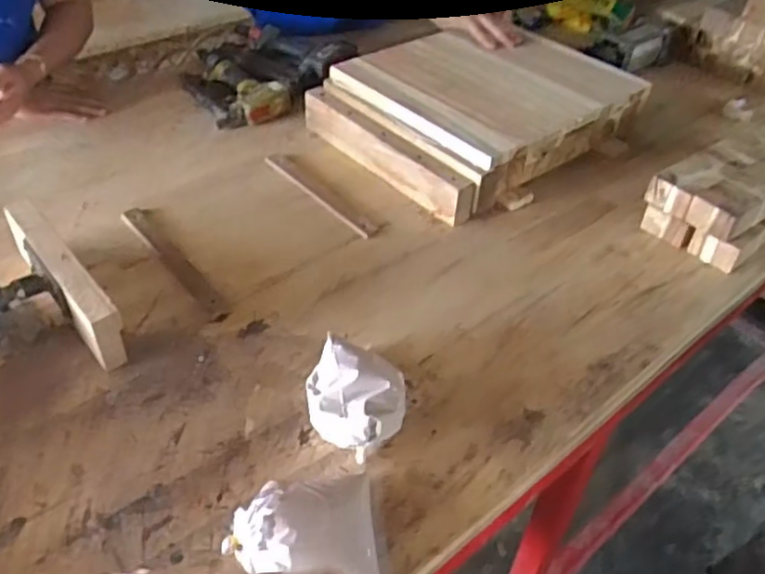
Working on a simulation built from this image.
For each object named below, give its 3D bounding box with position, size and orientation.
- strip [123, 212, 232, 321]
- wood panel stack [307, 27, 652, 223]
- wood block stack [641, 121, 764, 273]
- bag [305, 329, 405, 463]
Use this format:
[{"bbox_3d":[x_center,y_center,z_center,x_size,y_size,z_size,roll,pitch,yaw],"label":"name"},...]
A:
[{"bbox_3d":[-0.276,-0.036,0.882,0.027,0.009,0.246,-28,51,-29],"label":"strip"},{"bbox_3d":[0.156,-0.303,1.130,0.446,0.098,0.368,-29,51,-30],"label":"wood panel stack"},{"bbox_3d":[0.537,-0.150,0.993,0.314,0.095,0.149,-27,51,-29],"label":"wood block stack"},{"bbox_3d":[-0.029,0.114,0.694,0.098,0.060,0.100,13,43,10],"label":"bag"}]

